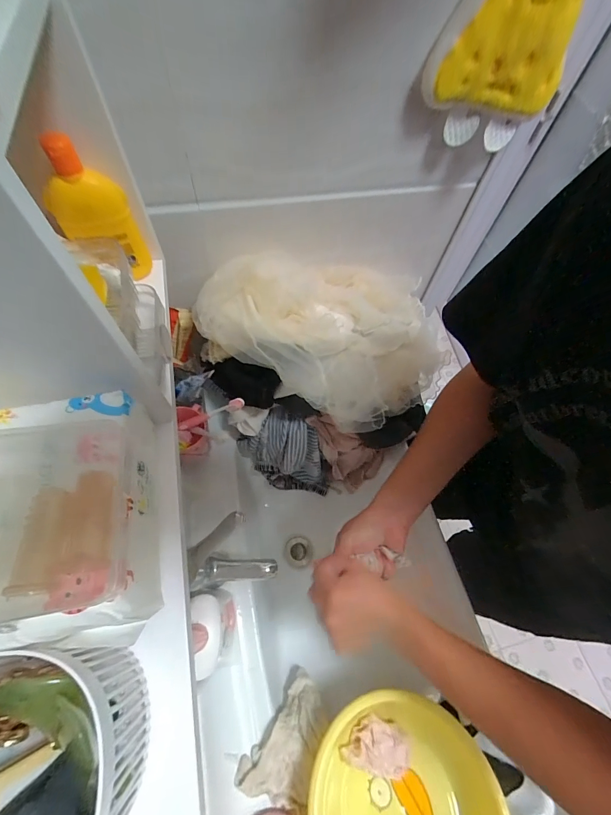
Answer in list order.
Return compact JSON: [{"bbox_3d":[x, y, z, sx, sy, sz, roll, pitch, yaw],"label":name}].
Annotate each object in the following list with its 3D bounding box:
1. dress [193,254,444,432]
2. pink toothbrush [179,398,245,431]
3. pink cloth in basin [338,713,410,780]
[{"bbox_3d":[0.053,-0.149,0.568,0.377,0.151,0.285,23,64,8],"label":"dress"},{"bbox_3d":[-0.157,0.010,0.543,0.146,0.016,0.017,-19,59,31],"label":"pink toothbrush"},{"bbox_3d":[0.098,0.463,0.454,0.084,0.031,0.059,16,64,5],"label":"pink cloth in basin"}]

